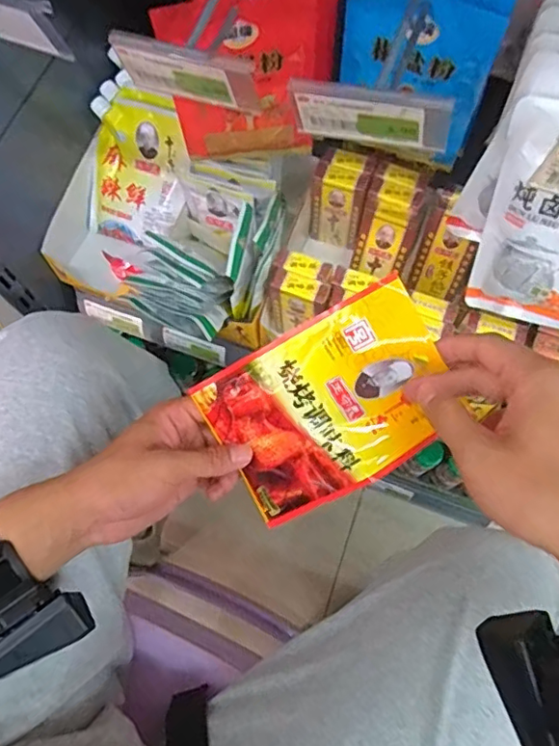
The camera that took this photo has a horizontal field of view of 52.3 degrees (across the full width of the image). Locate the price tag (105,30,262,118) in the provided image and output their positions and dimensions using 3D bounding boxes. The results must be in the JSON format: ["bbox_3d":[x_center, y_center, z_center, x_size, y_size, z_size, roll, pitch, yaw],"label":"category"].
[{"bbox_3d":[-0.061,-0.199,0.385,0.096,0.049,0.010,17,79,6],"label":"price tag"}]

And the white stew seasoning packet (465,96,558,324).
[{"bbox_3d":[0.218,-0.104,0.424,0.122,0.168,0.024,21,49,19],"label":"white stew seasoning packet"}]

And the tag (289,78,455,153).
[{"bbox_3d":[0.057,-0.162,0.357,0.098,0.046,0.009,14,72,6],"label":"tag"}]

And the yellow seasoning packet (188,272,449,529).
[{"bbox_3d":[0.032,0.026,0.386,0.164,0.020,0.114,-30,100,18],"label":"yellow seasoning packet"}]

